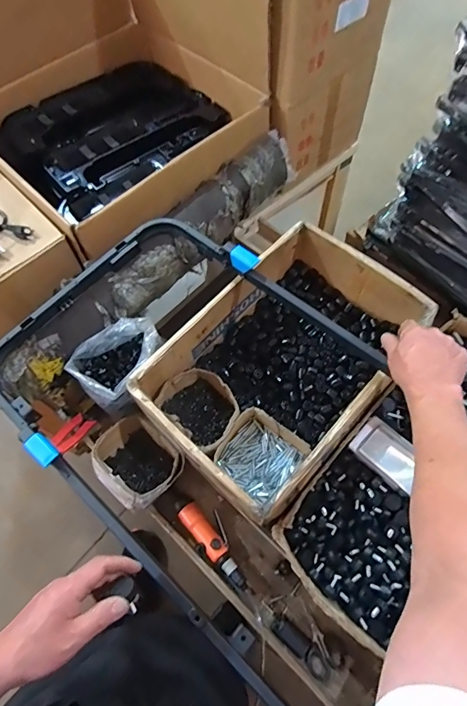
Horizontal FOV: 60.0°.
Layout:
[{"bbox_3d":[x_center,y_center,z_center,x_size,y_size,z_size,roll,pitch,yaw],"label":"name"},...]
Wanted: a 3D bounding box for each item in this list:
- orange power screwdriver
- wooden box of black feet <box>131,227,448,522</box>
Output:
[{"bbox_3d":[-0.043,0.369,0.797,0.070,0.047,0.204,-31,66,-11],"label":"orange power screwdriver"},{"bbox_3d":[0.107,0.022,0.824,0.349,0.158,0.523,39,72,20],"label":"wooden box of black feet"}]

